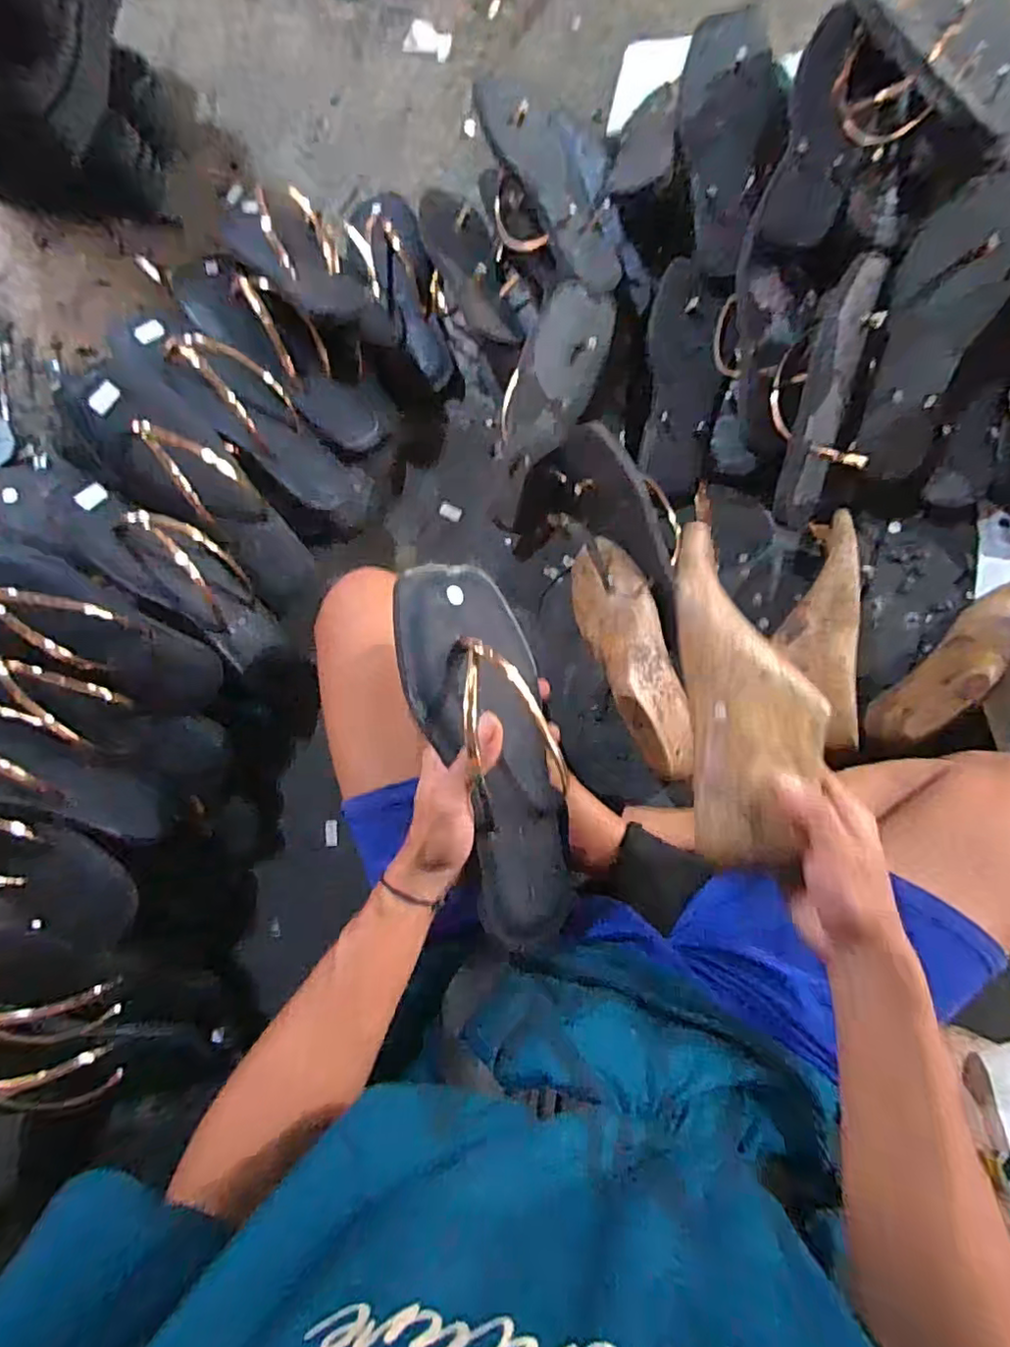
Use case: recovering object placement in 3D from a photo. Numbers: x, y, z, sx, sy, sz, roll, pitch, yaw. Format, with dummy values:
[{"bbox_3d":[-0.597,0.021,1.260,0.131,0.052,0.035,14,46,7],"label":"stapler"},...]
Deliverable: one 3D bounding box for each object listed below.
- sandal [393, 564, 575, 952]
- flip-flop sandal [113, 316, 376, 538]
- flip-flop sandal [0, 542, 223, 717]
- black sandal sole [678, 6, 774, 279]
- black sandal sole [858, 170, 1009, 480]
[{"bbox_3d":[0.001,0.050,0.407,0.093,0.045,0.258,-17,91,-25],"label":"sandal"},{"bbox_3d":[-0.247,-0.243,0.608,0.278,0.058,0.090,39,89,-24],"label":"flip-flop sandal"},{"bbox_3d":[-0.372,-0.034,0.541,0.239,0.057,0.093,31,88,-25],"label":"flip-flop sandal"},{"bbox_3d":[0.219,-0.523,0.613,0.082,0.018,0.224,0,101,5],"label":"black sandal sole"},{"bbox_3d":[0.385,-0.301,0.551,0.079,0.029,0.232,14,110,5],"label":"black sandal sole"}]

